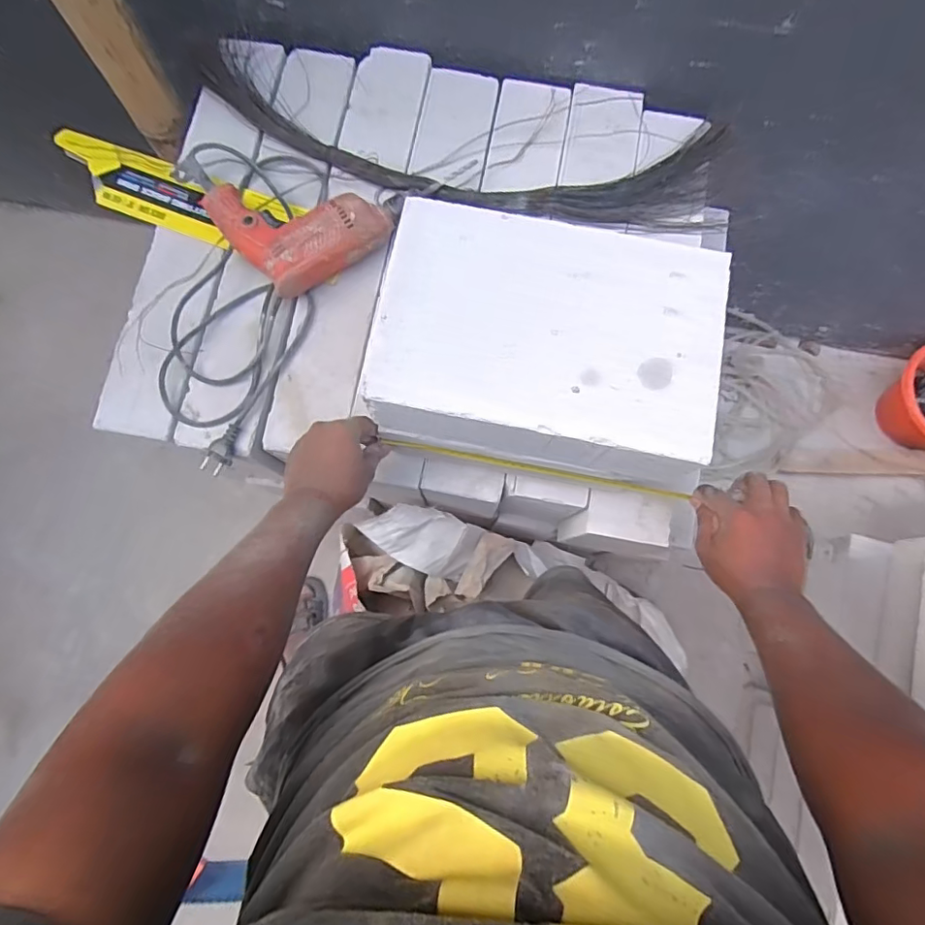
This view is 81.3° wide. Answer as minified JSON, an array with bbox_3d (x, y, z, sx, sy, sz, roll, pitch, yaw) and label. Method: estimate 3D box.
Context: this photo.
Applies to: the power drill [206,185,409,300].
[{"bbox_3d":[-0.195,-0.300,0.667,0.183,0.059,0.170,-36,80,-7],"label":"power drill"}]

